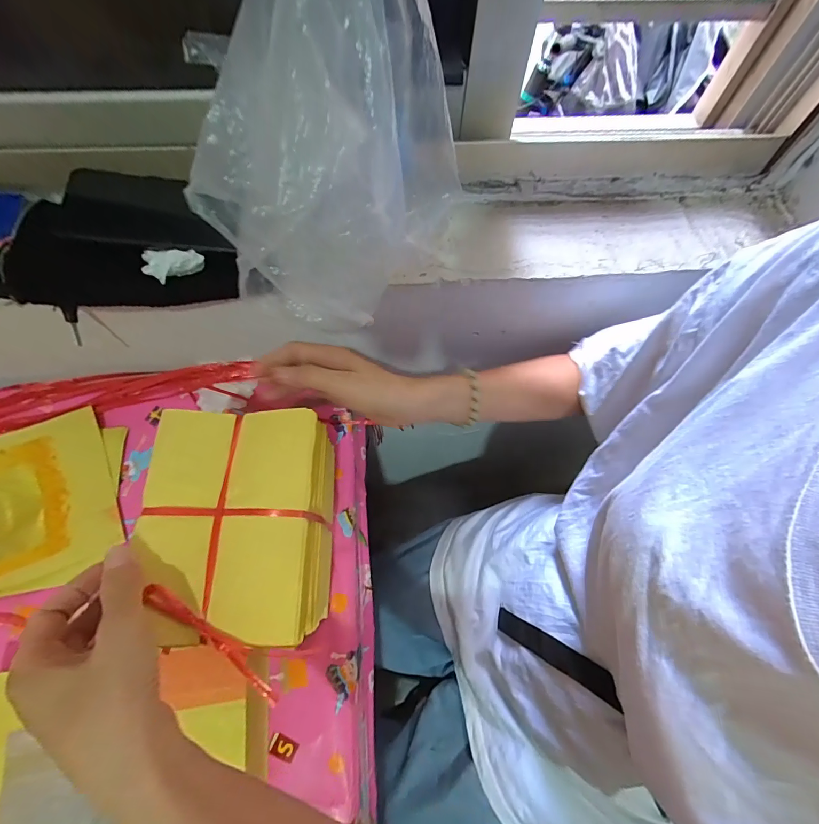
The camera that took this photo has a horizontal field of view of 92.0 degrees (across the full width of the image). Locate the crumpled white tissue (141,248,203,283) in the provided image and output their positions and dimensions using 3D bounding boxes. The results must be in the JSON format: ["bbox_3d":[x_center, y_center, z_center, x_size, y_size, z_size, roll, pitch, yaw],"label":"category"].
[{"bbox_3d":[-0.210,-0.128,0.345,0.052,0.015,0.029,6,65,1],"label":"crumpled white tissue"}]

